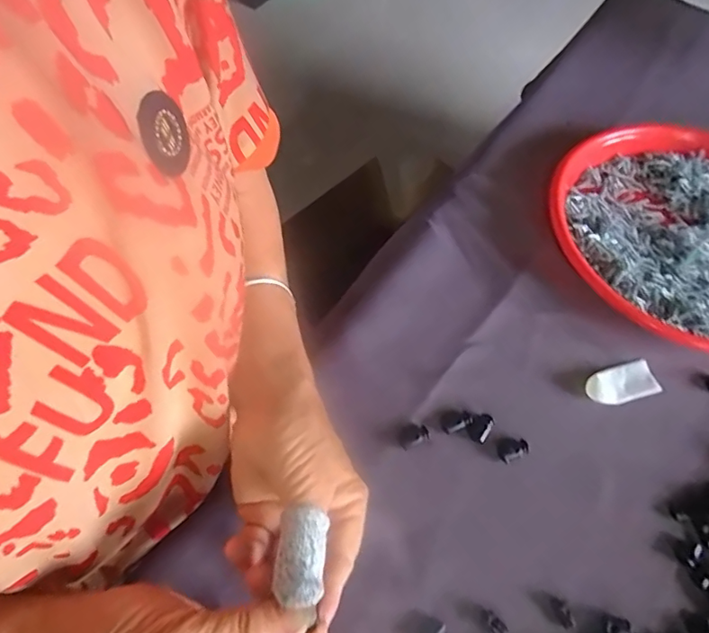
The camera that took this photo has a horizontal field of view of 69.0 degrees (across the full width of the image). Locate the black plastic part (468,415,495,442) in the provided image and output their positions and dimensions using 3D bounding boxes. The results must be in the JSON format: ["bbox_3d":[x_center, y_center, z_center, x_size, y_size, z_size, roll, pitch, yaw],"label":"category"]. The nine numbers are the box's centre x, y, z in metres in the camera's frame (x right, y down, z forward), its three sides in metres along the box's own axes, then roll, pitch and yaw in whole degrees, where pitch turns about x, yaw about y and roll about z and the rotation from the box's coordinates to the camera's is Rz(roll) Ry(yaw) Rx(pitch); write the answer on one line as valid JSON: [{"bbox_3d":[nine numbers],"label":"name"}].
[{"bbox_3d":[0.089,0.078,0.363,0.014,0.007,0.019,28,62,15],"label":"black plastic part"}]

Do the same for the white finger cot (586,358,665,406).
[{"bbox_3d":[0.200,0.050,0.386,0.057,0.009,0.028,-18,61,-11],"label":"white finger cot"}]

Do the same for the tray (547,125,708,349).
[{"bbox_3d":[0.290,-0.070,0.444,0.238,0.029,0.233,-2,59,-2],"label":"tray"}]

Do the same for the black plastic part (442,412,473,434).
[{"bbox_3d":[0.073,0.075,0.366,0.023,0.004,0.010,-21,61,-13],"label":"black plastic part"}]

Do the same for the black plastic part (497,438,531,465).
[{"bbox_3d":[0.109,0.091,0.357,0.021,0.007,0.016,-14,60,-9],"label":"black plastic part"}]

